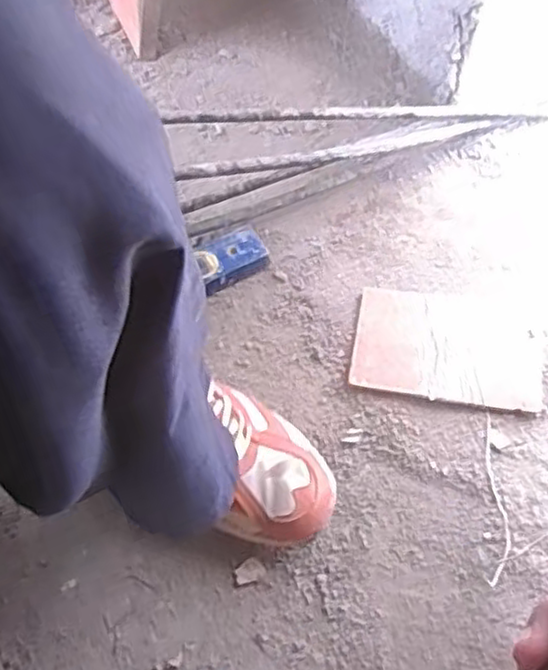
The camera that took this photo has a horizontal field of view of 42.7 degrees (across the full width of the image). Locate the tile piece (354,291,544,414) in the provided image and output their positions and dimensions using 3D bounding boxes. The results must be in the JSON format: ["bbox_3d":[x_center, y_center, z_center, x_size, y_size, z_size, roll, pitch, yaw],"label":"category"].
[{"bbox_3d":[0.170,0.012,0.688,0.178,0.014,0.121,5,58,7],"label":"tile piece"}]

